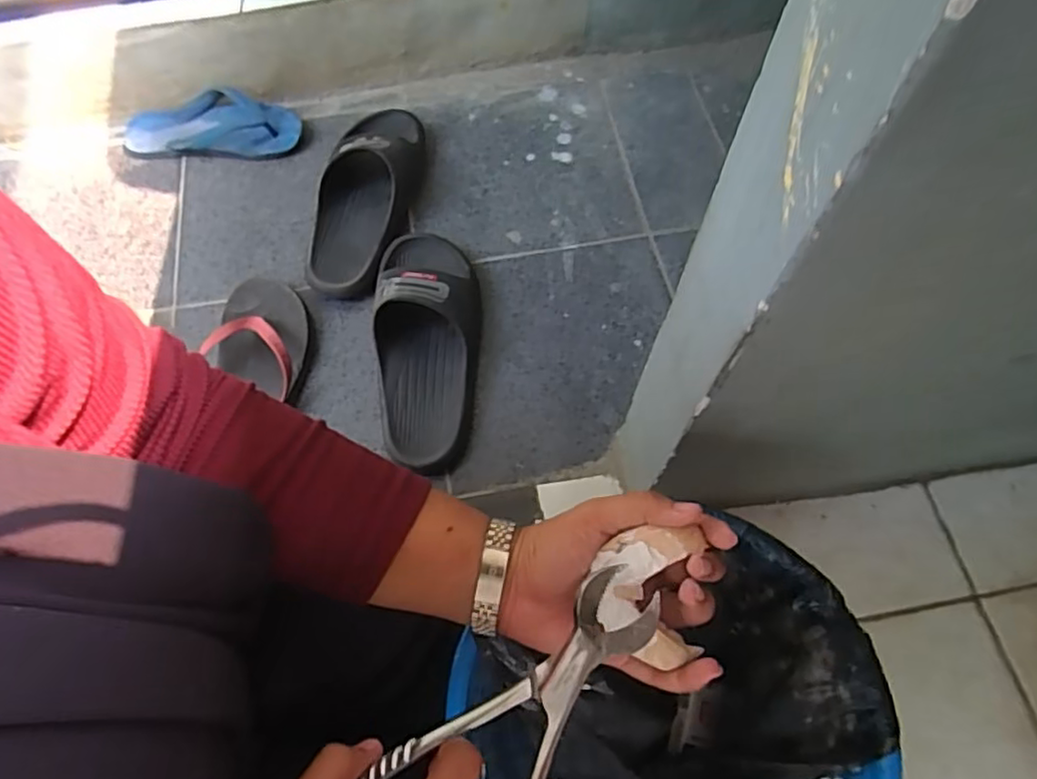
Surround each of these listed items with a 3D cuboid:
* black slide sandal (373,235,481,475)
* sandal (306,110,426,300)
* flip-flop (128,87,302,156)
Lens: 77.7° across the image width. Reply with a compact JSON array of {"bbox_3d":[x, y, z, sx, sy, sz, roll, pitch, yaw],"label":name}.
[{"bbox_3d":[-0.105,-0.060,0.714,0.116,0.071,0.283,2,63,1],"label":"black slide sandal"},{"bbox_3d":[-0.195,-0.247,0.802,0.118,0.066,0.279,8,64,4],"label":"sandal"},{"bbox_3d":[-0.427,-0.366,0.895,0.245,0.036,0.088,2,63,1],"label":"flip-flop"}]

